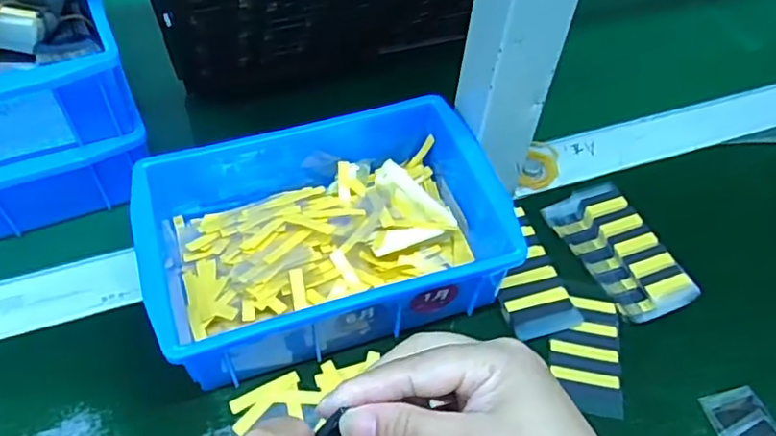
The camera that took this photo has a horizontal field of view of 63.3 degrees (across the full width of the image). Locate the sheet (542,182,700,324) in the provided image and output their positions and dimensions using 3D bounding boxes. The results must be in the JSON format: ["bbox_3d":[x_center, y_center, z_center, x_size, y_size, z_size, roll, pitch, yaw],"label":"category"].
[{"bbox_3d":[0.152,0.021,0.414,0.051,0.018,0.097,-17,55,-17],"label":"sheet"}]

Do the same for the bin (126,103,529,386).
[{"bbox_3d":[-0.040,0.007,0.385,0.204,0.068,0.154,-10,53,-11],"label":"bin"}]

